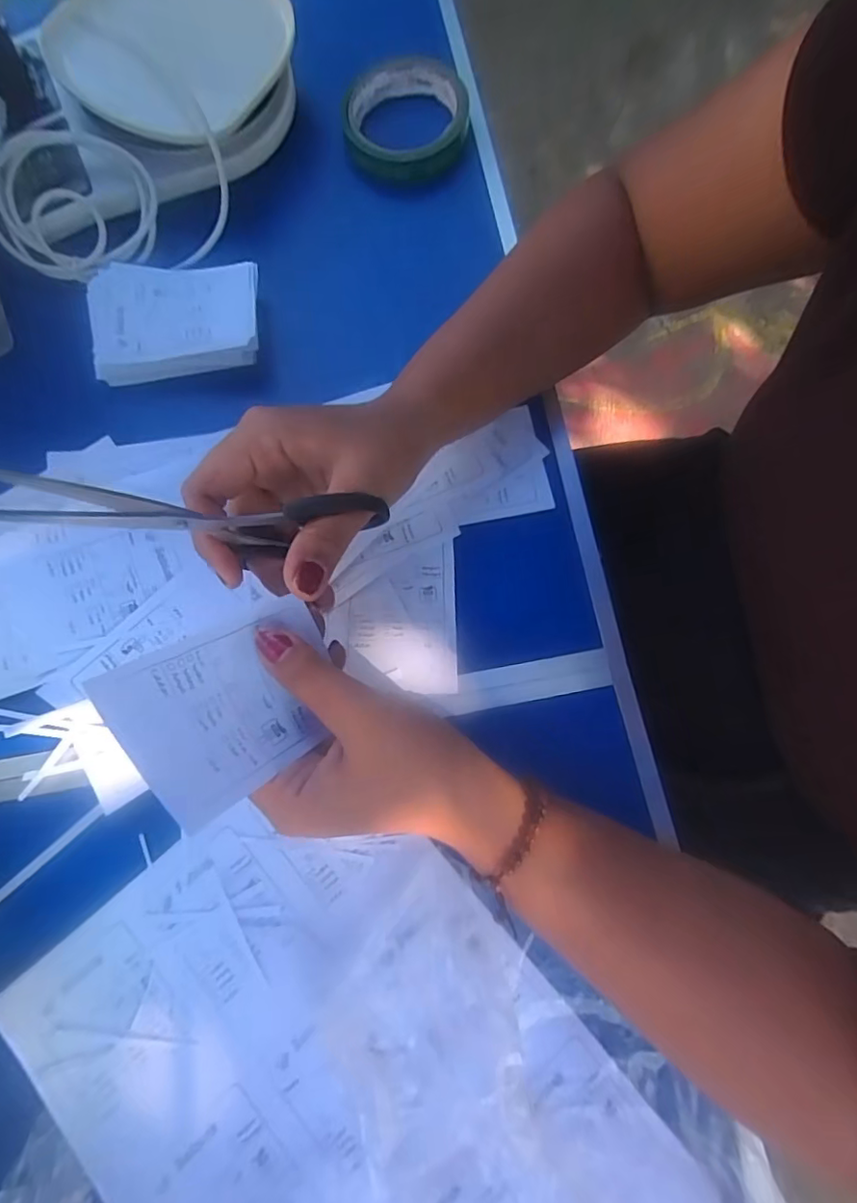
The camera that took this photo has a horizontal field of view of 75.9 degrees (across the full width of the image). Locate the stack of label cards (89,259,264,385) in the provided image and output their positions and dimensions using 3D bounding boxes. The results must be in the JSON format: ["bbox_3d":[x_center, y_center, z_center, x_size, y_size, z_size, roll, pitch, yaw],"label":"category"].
[{"bbox_3d":[-0.167,-0.190,0.362,0.108,0.019,0.078,-9,78,-2],"label":"stack of label cards"}]

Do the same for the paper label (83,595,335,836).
[{"bbox_3d":[-0.076,0.039,0.226,0.013,0.090,0.065,-35,88,36],"label":"paper label"}]

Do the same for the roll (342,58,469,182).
[{"bbox_3d":[-0.016,-0.345,0.393,0.087,0.022,0.083,0,78,0],"label":"roll"}]

